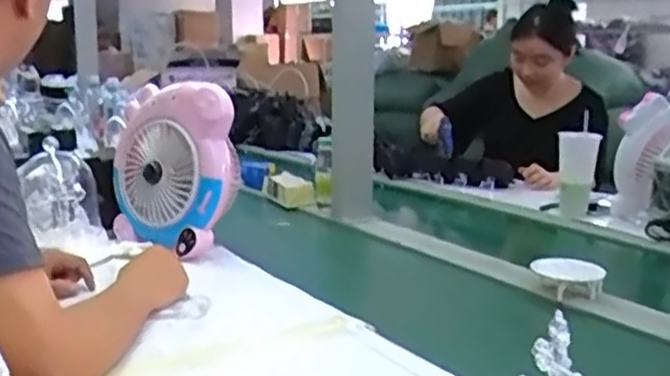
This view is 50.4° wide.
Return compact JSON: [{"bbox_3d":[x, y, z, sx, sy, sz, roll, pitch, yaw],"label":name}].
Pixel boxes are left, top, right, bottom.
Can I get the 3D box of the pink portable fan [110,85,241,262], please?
[{"bbox_3d":[-0.287,-0.036,1.272,0.265,0.301,0.080,5,-4,32],"label":"pink portable fan"}]

